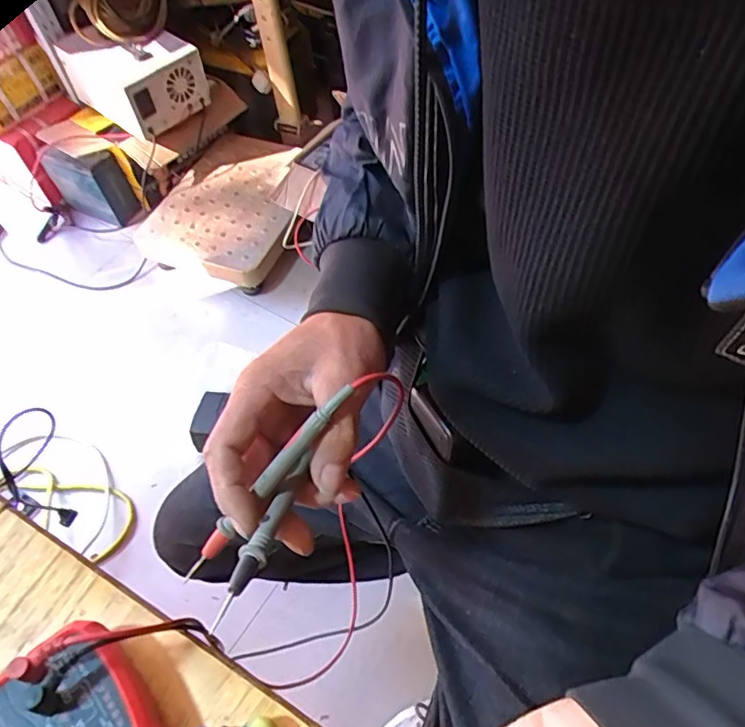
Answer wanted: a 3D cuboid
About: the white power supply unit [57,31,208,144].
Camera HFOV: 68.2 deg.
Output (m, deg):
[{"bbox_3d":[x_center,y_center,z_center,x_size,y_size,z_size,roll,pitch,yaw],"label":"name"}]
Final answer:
[{"bbox_3d":[-0.551,-0.672,1.274,0.255,0.151,0.219,34,65,24],"label":"white power supply unit"}]

